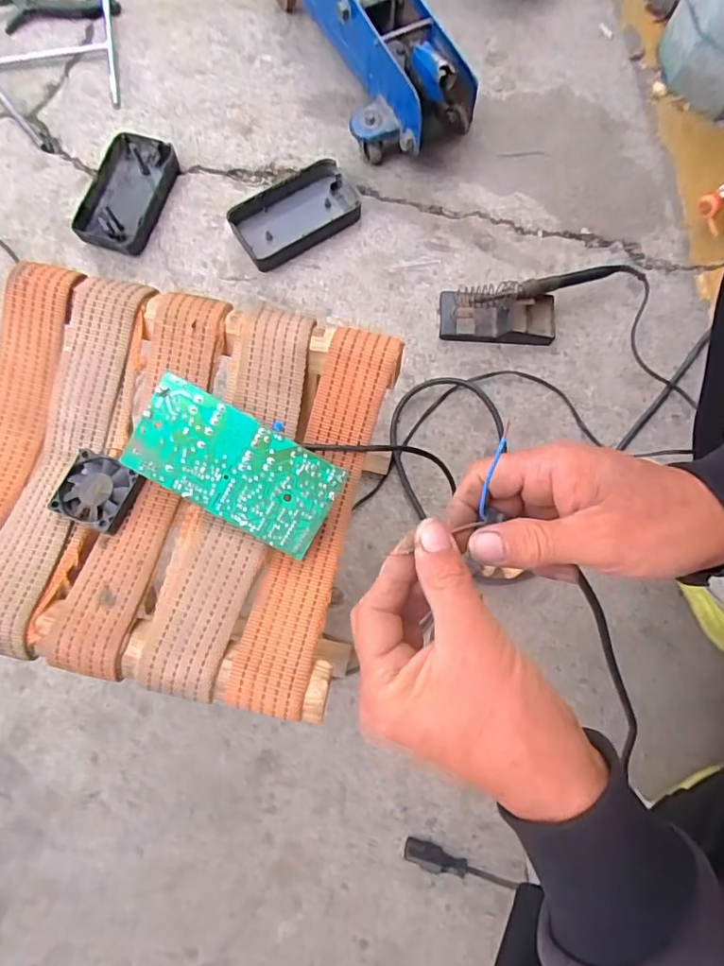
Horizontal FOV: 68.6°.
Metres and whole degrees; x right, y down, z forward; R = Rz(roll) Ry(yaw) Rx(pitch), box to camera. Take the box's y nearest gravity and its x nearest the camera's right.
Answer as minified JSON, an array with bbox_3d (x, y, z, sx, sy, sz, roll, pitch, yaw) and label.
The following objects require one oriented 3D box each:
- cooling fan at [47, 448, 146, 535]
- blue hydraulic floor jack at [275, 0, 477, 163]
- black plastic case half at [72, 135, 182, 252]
[{"bbox_3d":[-0.187,0.005,0.373,0.053,0.014,0.049,22,77,2],"label":"cooling fan"},{"bbox_3d":[-0.004,-0.619,0.727,0.141,0.148,0.381,-29,80,-9],"label":"blue hydraulic floor jack"},{"bbox_3d":[-0.328,-0.404,0.738,0.105,0.031,0.171,19,79,4],"label":"black plastic case half"}]

